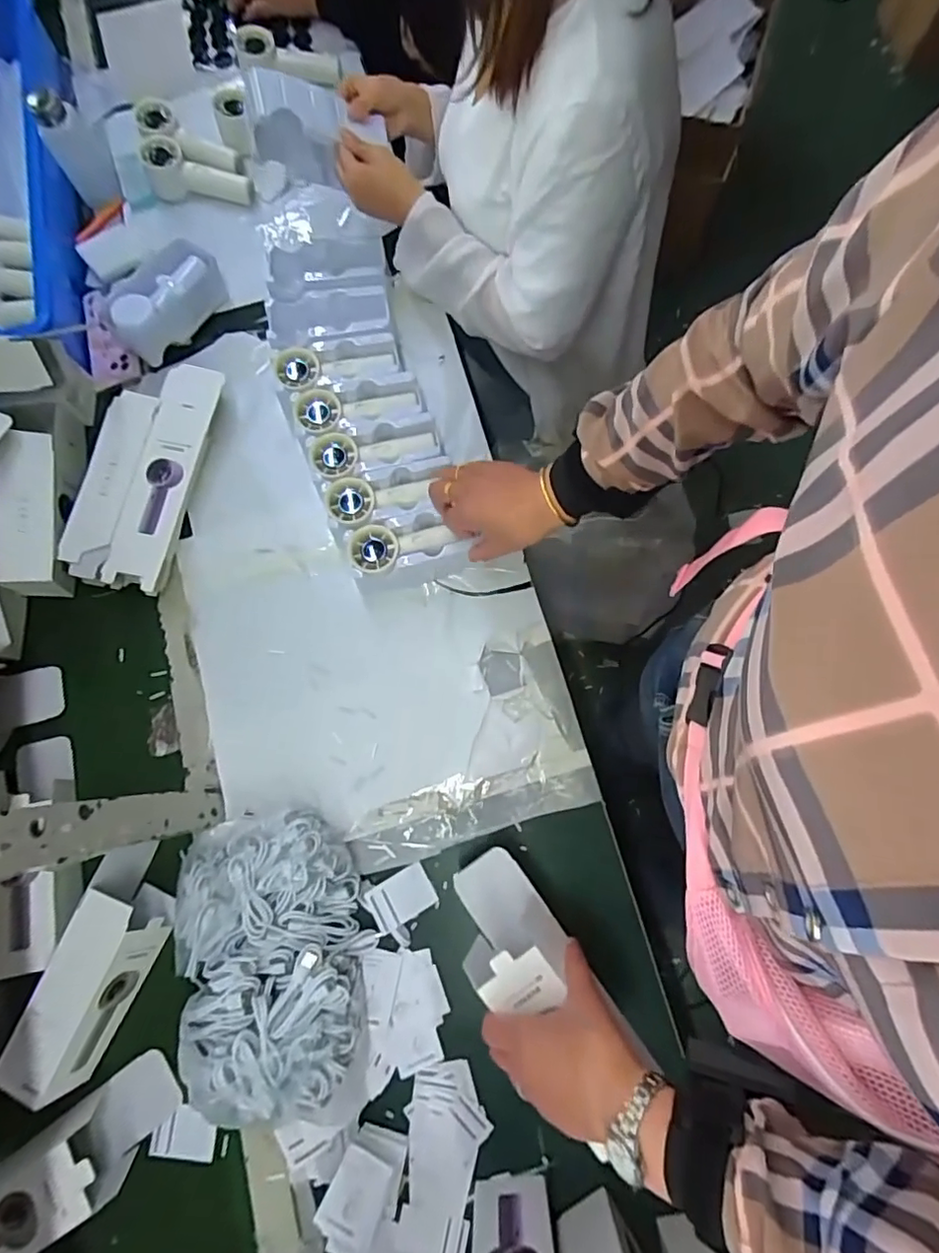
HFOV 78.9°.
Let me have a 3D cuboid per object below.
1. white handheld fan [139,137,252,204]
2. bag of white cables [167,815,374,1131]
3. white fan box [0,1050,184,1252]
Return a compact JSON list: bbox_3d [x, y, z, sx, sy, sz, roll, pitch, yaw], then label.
[{"bbox_3d":[-0.392,-0.650,0.818,0.168,0.040,0.051,10,78,6],"label":"white handheld fan"},{"bbox_3d":[-0.203,0.328,0.571,0.202,0.059,0.268,-19,77,-1],"label":"bag of white cables"},{"bbox_3d":[-0.402,0.536,0.553,0.243,0.064,0.087,-34,78,-20],"label":"white fan box"}]

